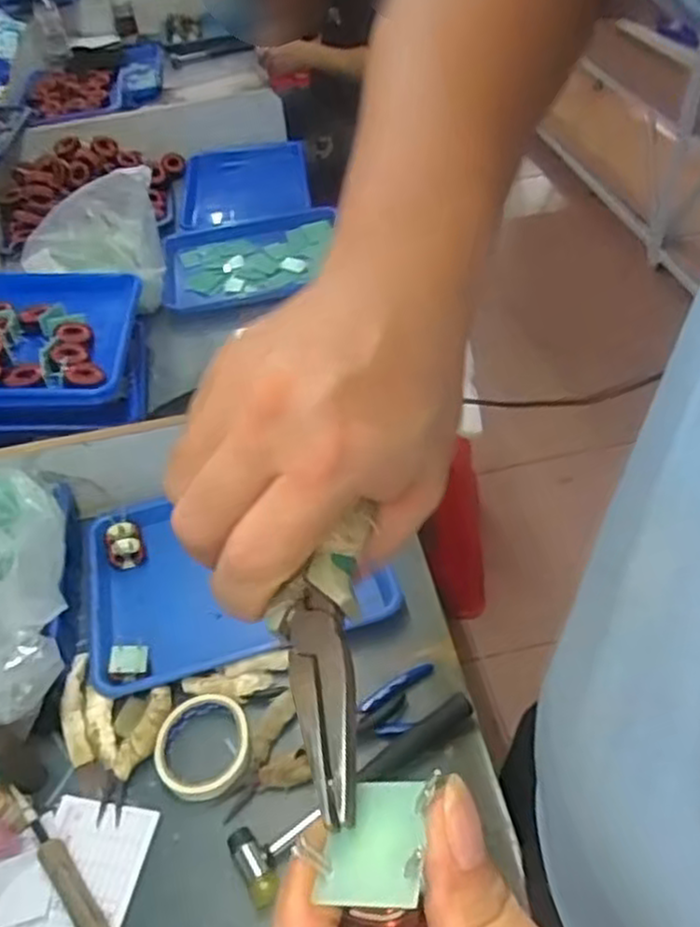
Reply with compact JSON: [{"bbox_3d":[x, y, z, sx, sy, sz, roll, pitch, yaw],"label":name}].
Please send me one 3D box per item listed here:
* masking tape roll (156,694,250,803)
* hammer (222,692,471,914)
[{"bbox_3d":[-0.142,0.267,0.702,0.089,0.020,0.099,-14,47,-7],"label":"masking tape roll"},{"bbox_3d":[0.014,0.295,0.657,0.246,0.029,0.067,-23,49,-15],"label":"hammer"}]

